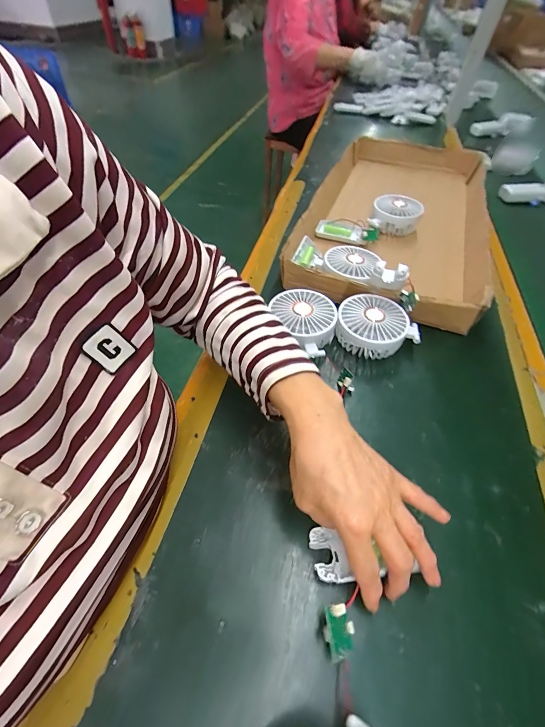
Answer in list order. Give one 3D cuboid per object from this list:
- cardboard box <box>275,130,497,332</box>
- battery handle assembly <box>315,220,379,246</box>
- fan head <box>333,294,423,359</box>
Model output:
[{"bbox_3d":[0.231,-0.274,0.607,0.298,0.103,0.591,18,52,10],"label":"cardboard box"},{"bbox_3d":[0.129,-0.233,0.575,0.107,0.026,0.039,25,54,15],"label":"battery handle assembly"},{"bbox_3d":[0.128,-0.044,0.419,0.085,0.051,0.083,2,51,-2],"label":"fan head"}]

